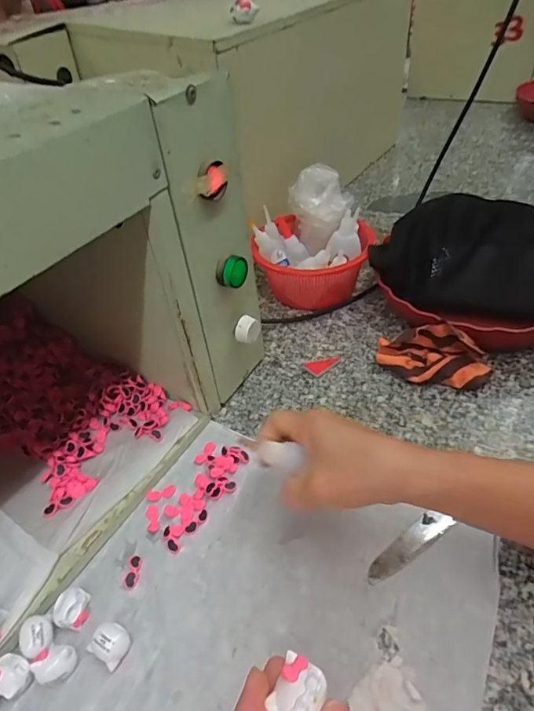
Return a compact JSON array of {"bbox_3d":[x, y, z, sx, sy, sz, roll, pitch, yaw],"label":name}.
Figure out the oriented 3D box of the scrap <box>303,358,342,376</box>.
[{"bbox_3d":[0.061,0.008,0.516,0.040,0.005,0.022,-29,60,-28],"label":"scrap"}]

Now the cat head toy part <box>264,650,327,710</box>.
[{"bbox_3d":[0.013,0.140,0.195,0.020,0.007,0.024,16,47,23],"label":"cat head toy part"}]

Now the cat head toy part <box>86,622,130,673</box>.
[{"bbox_3d":[-0.105,0.195,0.316,0.022,0.020,0.022,22,49,28],"label":"cat head toy part"}]

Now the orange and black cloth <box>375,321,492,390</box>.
[{"bbox_3d":[0.170,-0.001,0.481,0.112,0.045,0.055,10,45,17],"label":"orange and black cloth"}]

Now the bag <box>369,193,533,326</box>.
[{"bbox_3d":[0.282,-0.089,0.513,0.309,0.108,0.142,17,47,24],"label":"bag"}]

